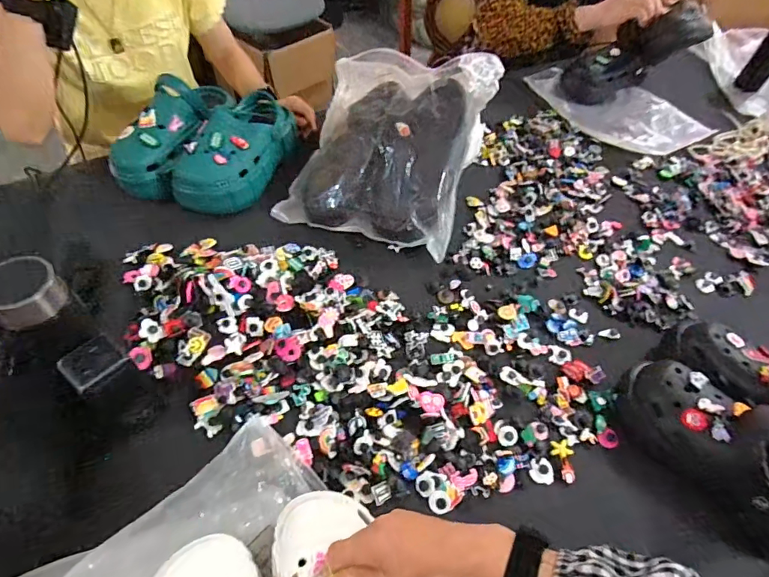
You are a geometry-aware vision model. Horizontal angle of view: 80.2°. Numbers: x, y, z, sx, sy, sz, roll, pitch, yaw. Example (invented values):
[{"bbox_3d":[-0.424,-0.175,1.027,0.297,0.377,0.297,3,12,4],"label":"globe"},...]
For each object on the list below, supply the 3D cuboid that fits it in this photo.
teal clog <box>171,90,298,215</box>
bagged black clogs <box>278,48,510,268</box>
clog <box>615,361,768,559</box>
[{"bbox_3d":[-0.242,-0.221,0.756,0.118,0.085,0.231,20,54,9],"label":"teal clog"},{"bbox_3d":[0.008,-0.240,0.759,0.292,0.183,0.291,20,54,10],"label":"bagged black clogs"},{"bbox_3d":[0.389,0.185,0.528,0.100,0.107,0.240,-31,62,-25],"label":"clog"}]

